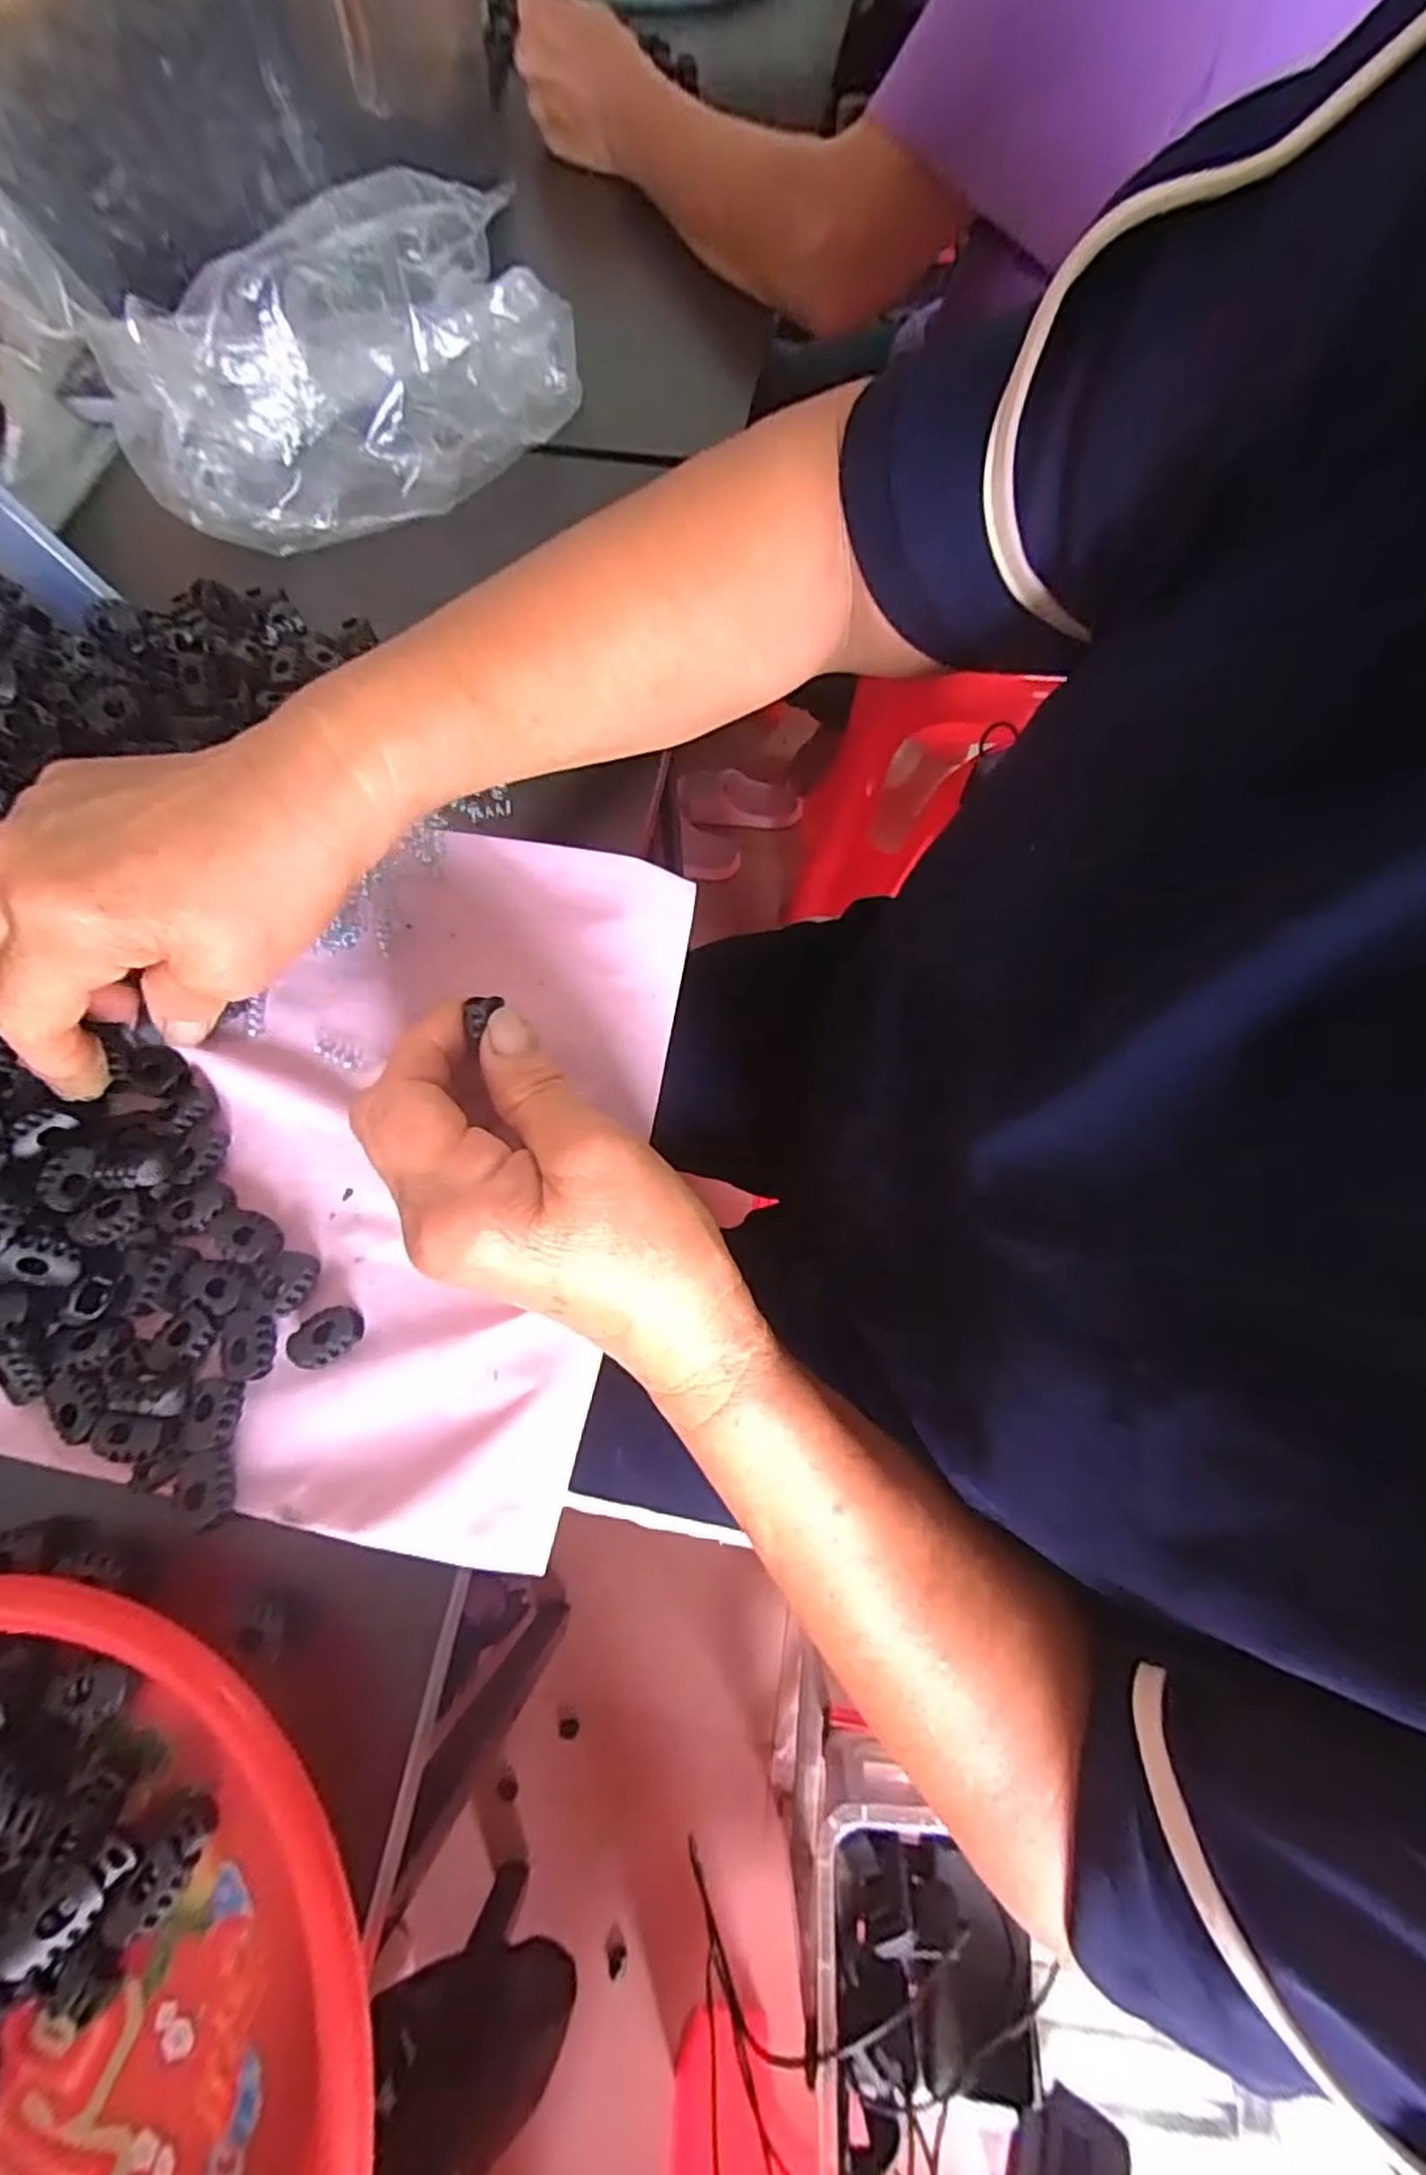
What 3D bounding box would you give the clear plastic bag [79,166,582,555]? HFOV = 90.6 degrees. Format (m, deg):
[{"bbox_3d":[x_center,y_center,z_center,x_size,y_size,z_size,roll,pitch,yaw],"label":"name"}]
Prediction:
[{"bbox_3d":[-0.182,-0.370,0.360,0.223,0.074,0.125,-17,72,-6],"label":"clear plastic bag"}]

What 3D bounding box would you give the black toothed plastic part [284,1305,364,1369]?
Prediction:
[{"bbox_3d":[-0.129,0.083,0.235,0.022,0.008,0.016,-23,72,-8],"label":"black toothed plastic part"}]

